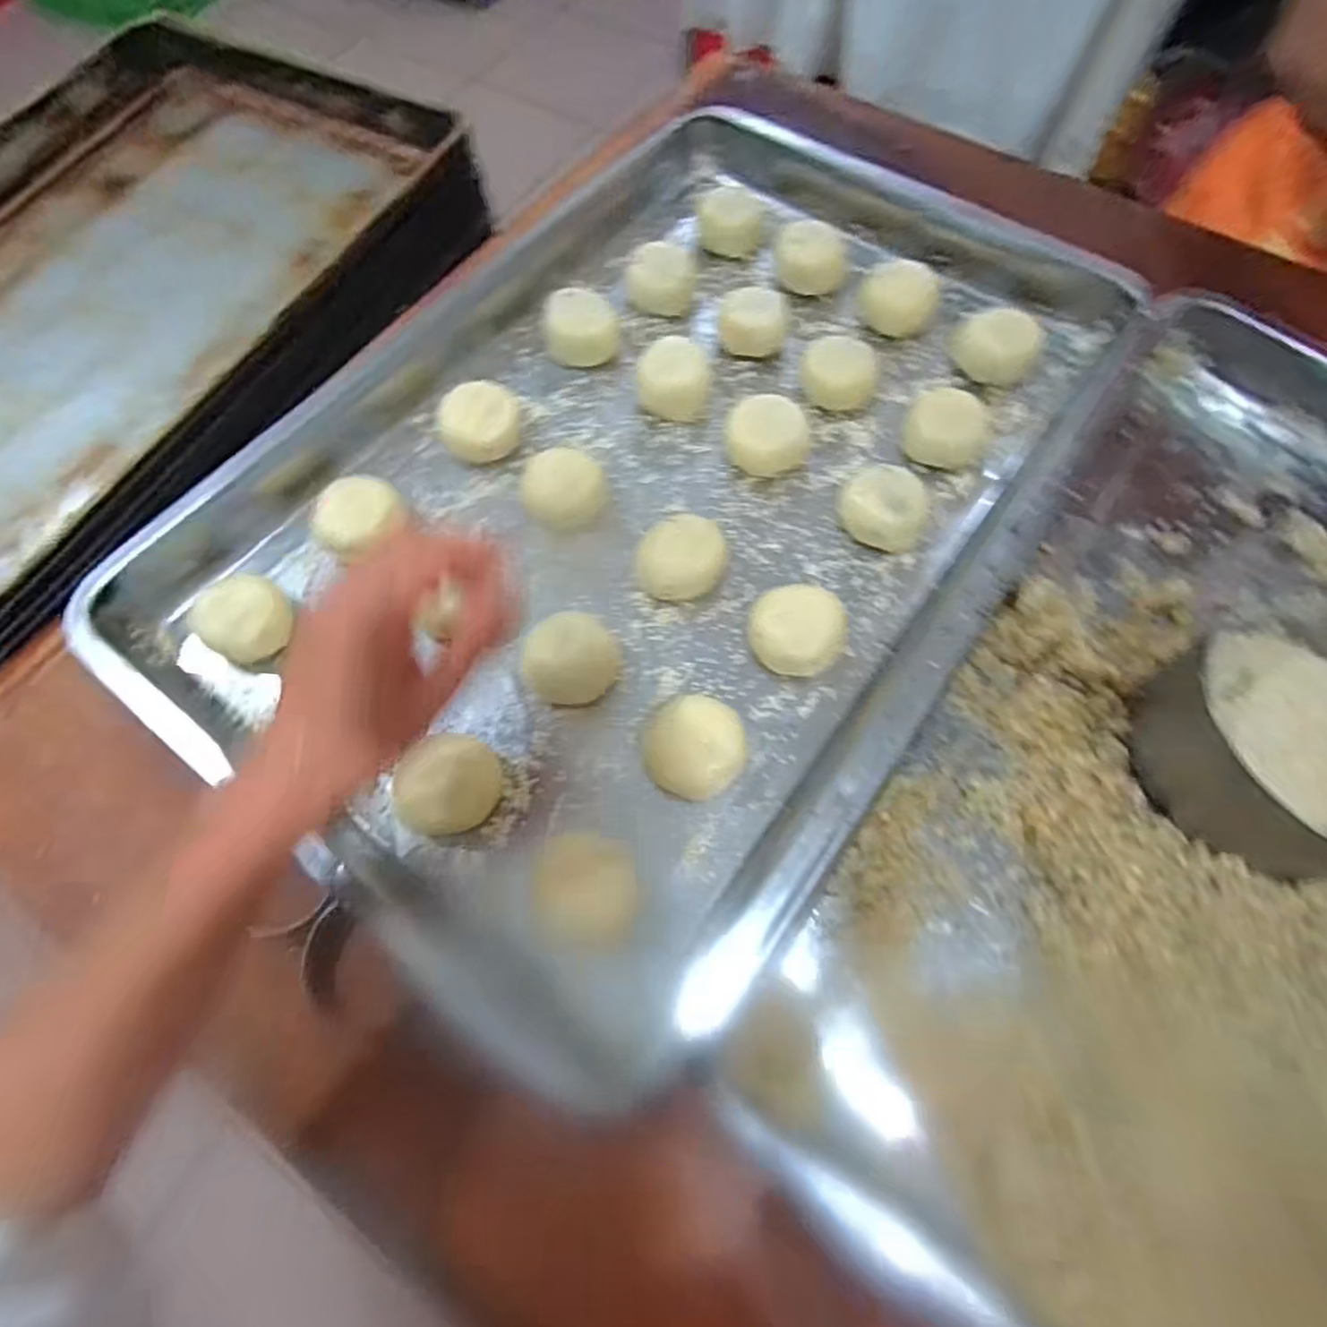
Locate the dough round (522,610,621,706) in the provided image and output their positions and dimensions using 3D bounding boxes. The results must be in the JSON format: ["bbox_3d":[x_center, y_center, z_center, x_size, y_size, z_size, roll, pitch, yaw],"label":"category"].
[{"bbox_3d":[-0.050,-0.004,0.363,0.052,0.031,0.046,-29,70,-10],"label":"dough round"}]

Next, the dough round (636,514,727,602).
[{"bbox_3d":[0.011,-0.061,0.392,0.048,0.028,0.043,13,69,6],"label":"dough round"}]

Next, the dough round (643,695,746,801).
[{"bbox_3d":[0.016,0.044,0.352,0.051,0.015,0.051,0,68,1],"label":"dough round"}]

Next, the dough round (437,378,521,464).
[{"bbox_3d":[-0.119,-0.159,0.432,0.052,0.029,0.046,-25,70,-9],"label":"dough round"}]

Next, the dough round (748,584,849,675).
[{"bbox_3d":[0.075,-0.018,0.376,0.052,0.025,0.052,0,68,1],"label":"dough round"}]

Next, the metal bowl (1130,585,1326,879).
[{"bbox_3d":[0.327,0.032,0.335,0.125,0.068,0.141,-11,68,-4],"label":"metal bowl"}]

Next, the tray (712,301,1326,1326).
[{"bbox_3d":[0.342,0.060,0.353,0.364,0.066,0.606,32,72,13],"label":"tray"}]

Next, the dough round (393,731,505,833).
[{"bbox_3d":[-0.109,0.061,0.338,0.047,0.037,0.051,18,69,8],"label":"dough round"}]

